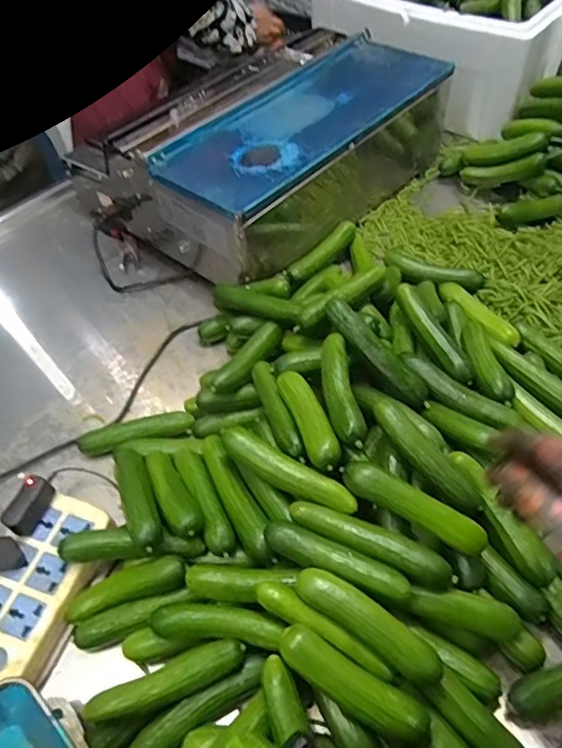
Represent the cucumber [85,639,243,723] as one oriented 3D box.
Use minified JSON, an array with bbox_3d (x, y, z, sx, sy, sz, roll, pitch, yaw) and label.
[{"bbox_3d":[-0.092,0.257,0.438,0.129,0.034,0.026,-20,53,-12],"label":"cucumber"}]

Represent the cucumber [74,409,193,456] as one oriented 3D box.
[{"bbox_3d":[-0.169,0.073,0.625,0.134,0.027,0.031,-13,52,-6],"label":"cucumber"}]

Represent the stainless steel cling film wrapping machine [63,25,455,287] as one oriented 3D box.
[{"bbox_3d":[0.014,-0.382,0.878,0.325,0.181,0.559,34,61,27],"label":"stainless steel cling film wrapping machine"}]

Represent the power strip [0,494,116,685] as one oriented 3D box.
[{"bbox_3d":[-0.243,0.211,0.520,0.099,0.038,0.179,13,53,14],"label":"power strip"}]

